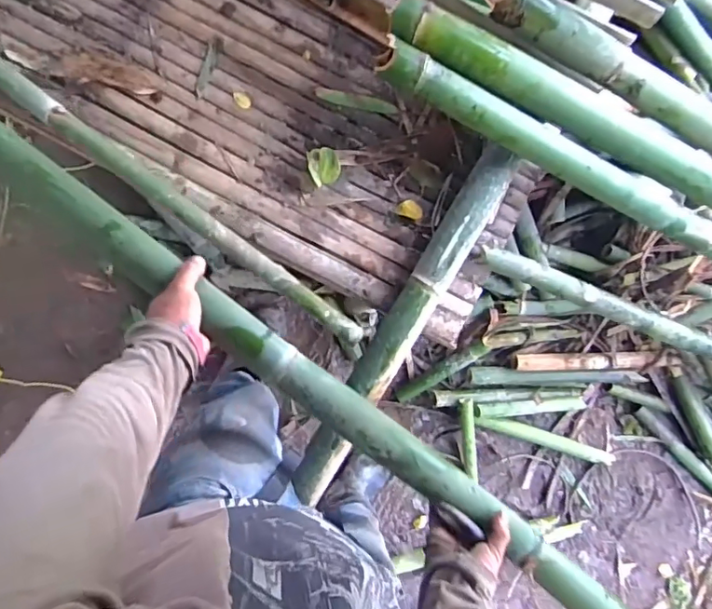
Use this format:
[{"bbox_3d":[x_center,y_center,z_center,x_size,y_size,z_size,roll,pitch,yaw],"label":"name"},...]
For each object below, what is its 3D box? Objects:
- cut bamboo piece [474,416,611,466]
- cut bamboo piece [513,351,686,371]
[{"bbox_3d":[0.525,0.374,1.496,0.410,0.034,0.039,18,88,-6],"label":"cut bamboo piece"},{"bbox_3d":[0.640,0.151,1.432,0.452,0.056,0.048,-1,90,-6],"label":"cut bamboo piece"}]

